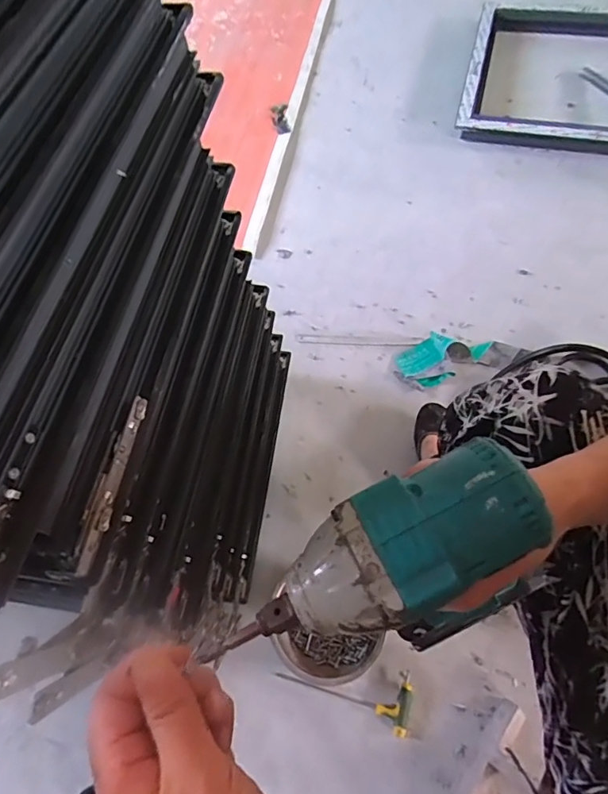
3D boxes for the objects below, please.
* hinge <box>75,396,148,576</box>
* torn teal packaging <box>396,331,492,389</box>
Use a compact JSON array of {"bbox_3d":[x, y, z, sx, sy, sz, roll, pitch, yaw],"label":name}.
[{"bbox_3d":[-0.150,0.063,0.381,0.018,0.006,0.141,27,57,-29],"label":"hinge"},{"bbox_3d":[0.297,-0.093,1.038,0.202,0.054,0.105,-26,63,-11],"label":"torn teal packaging"}]

